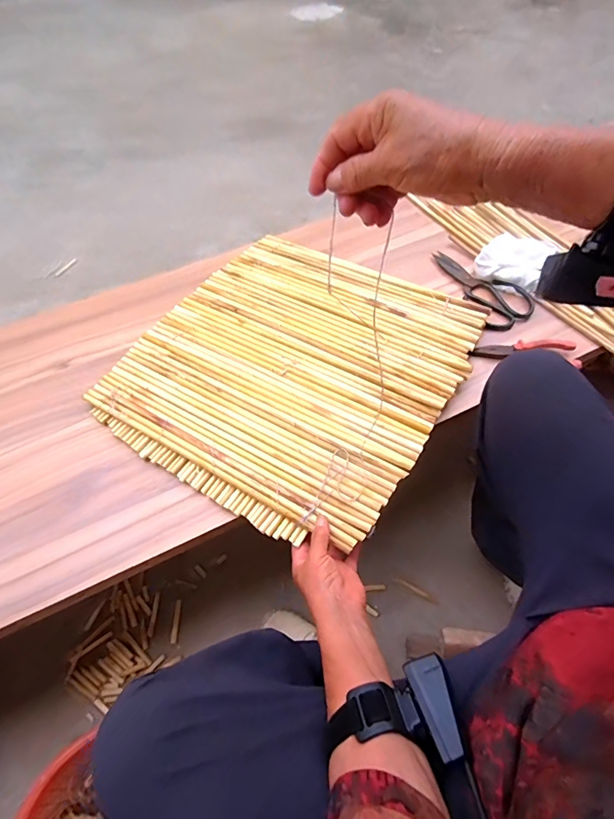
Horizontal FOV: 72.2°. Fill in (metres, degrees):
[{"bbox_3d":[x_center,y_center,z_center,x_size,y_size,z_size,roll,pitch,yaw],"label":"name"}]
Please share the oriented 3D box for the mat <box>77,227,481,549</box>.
[{"bbox_3d":[-0.024,-0.073,0.620,0.440,0.027,0.444,30,64,18],"label":"mat"}]

